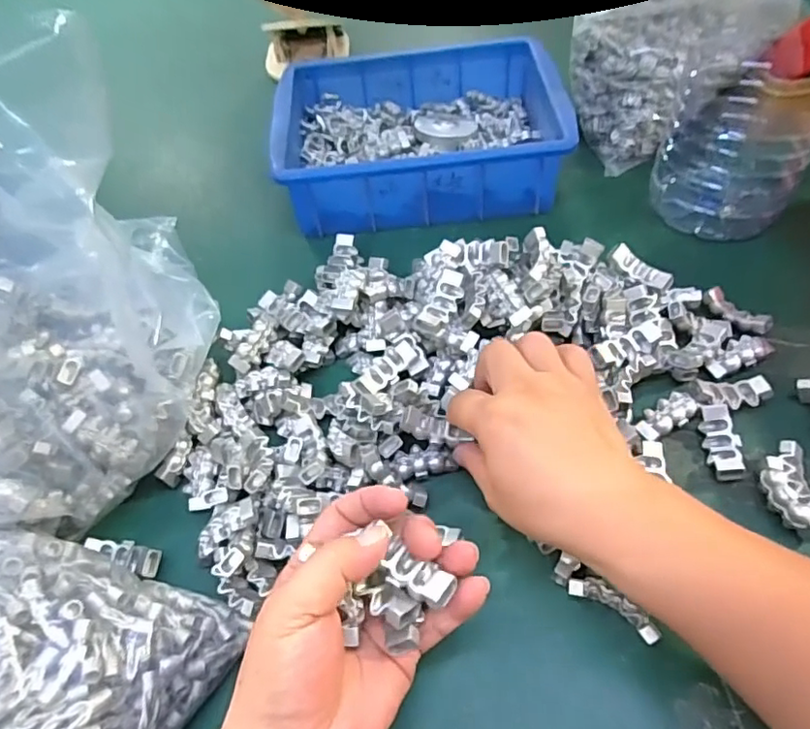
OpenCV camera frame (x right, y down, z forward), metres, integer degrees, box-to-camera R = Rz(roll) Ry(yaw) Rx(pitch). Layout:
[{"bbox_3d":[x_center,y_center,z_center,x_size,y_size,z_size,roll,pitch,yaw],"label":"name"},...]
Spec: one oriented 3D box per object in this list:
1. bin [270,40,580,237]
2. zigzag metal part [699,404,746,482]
[{"bbox_3d":[0.012,-0.210,0.518,0.242,0.059,0.176,-4,54,1],"label":"bin"},{"bbox_3d":[0.194,0.047,0.352,0.017,0.014,0.045,-1,54,3],"label":"zigzag metal part"}]

